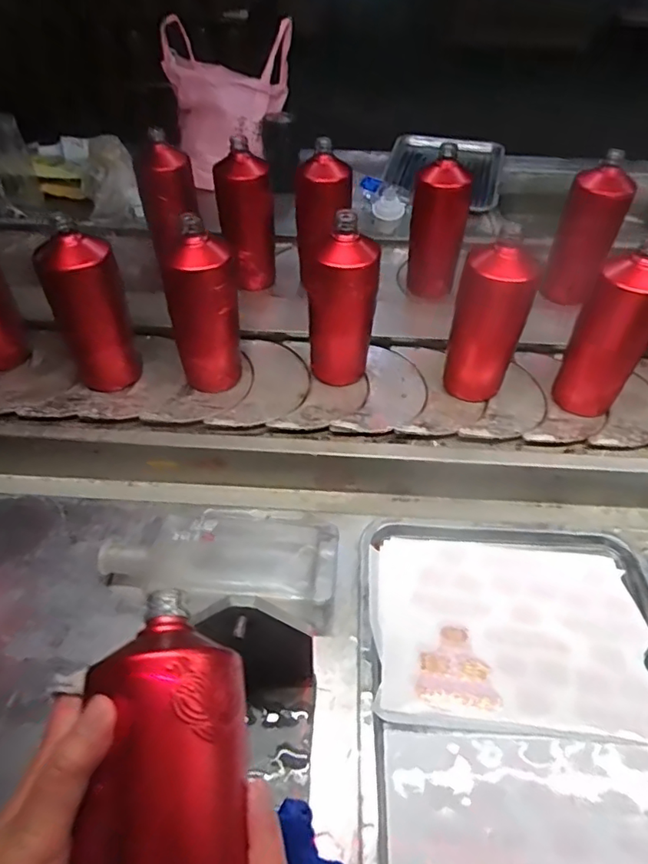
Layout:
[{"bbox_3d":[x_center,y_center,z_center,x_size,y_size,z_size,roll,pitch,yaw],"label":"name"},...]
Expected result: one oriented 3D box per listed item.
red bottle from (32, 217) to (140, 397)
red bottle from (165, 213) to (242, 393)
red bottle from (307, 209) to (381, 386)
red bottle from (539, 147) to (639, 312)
[{"bbox_3d":[-0.284,-0.138,0.669,0.077,0.225,0.073,-22,53,-21],"label":"red bottle"},{"bbox_3d":[-0.146,-0.142,0.662,0.074,0.215,0.060,-26,55,-24],"label":"red bottle"},{"bbox_3d":[0.019,-0.146,0.662,0.078,0.208,0.059,34,55,25],"label":"red bottle"},{"bbox_3d":[0.388,-0.292,0.800,0.080,0.187,0.070,18,50,14],"label":"red bottle"}]

